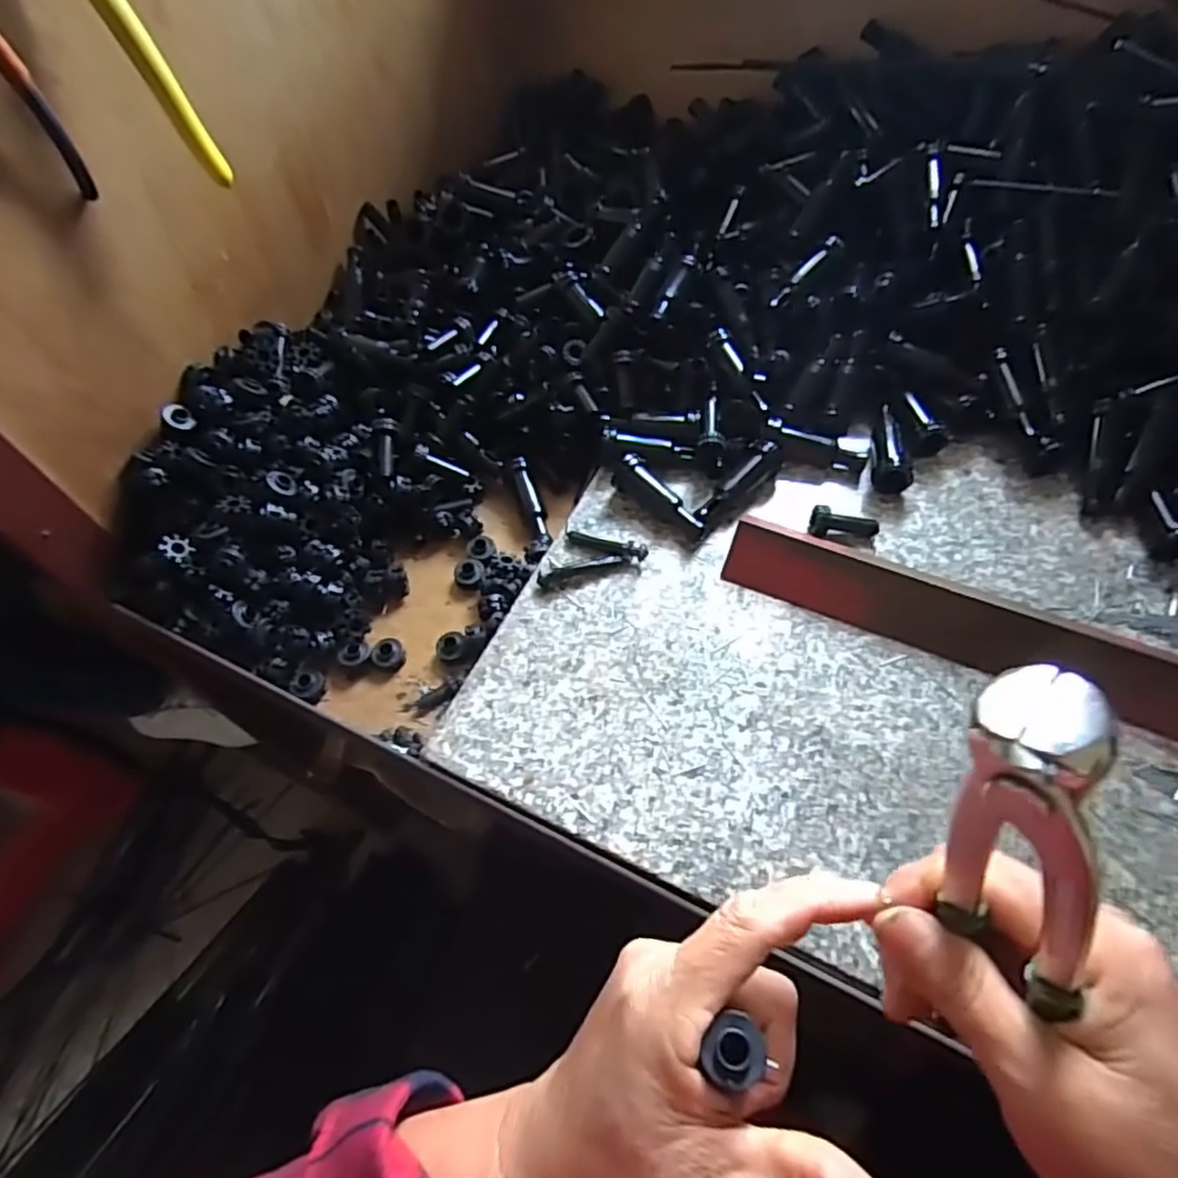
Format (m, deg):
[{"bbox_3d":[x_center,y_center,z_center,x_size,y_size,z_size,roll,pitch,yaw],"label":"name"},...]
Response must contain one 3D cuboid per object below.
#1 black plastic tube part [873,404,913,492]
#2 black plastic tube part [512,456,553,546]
[{"bbox_3d":[0.192,-0.092,0.435,0.022,0.020,0.070,11,60,10],"label":"black plastic tube part"},{"bbox_3d":[-0.037,-0.056,0.451,0.011,0.011,0.074,-16,59,-7],"label":"black plastic tube part"}]

